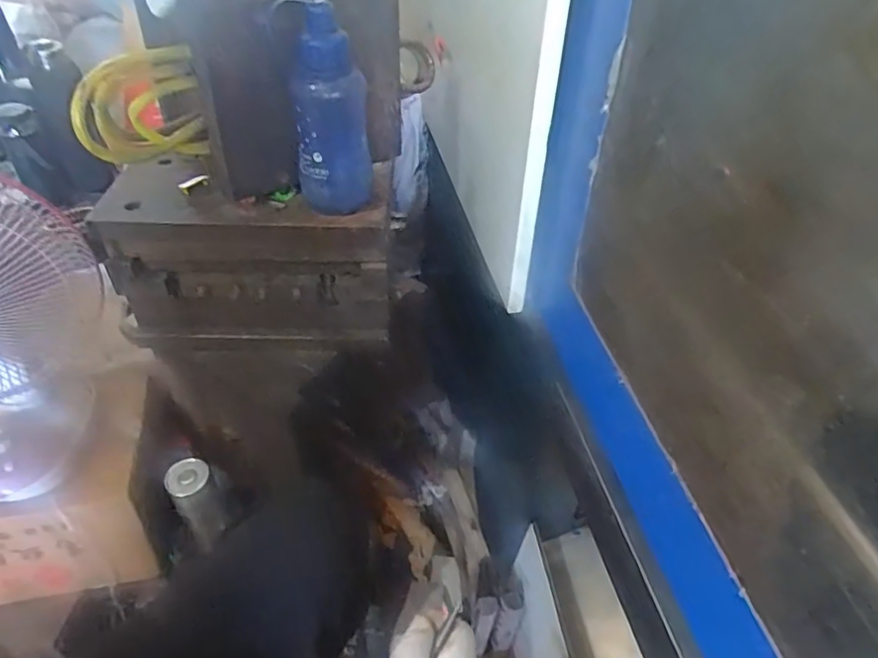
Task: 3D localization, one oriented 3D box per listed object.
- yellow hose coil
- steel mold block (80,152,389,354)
[{"bbox_3d":[-0.349,-0.252,0.696,0.140,0.130,0.061,-31,51,-30],"label":"yellow hose coil"},{"bbox_3d":[-0.261,-0.101,0.875,0.384,0.234,0.141,2,43,1],"label":"steel mold block"}]

